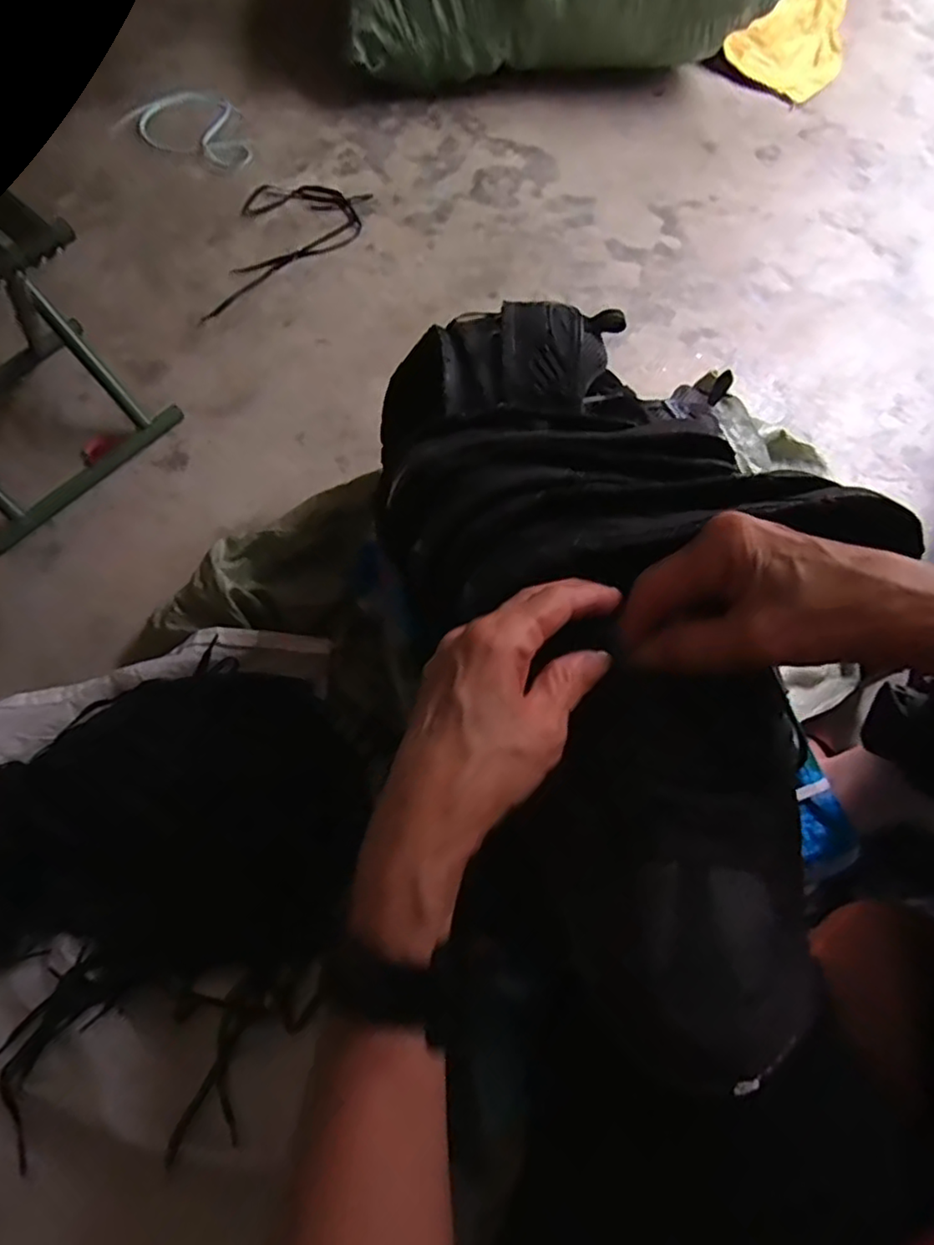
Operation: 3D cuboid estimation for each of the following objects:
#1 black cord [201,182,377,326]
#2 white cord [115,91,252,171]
[{"bbox_3d":[-0.292,-0.621,1.060,0.198,0.029,0.321,8,68,3],"label":"black cord"},{"bbox_3d":[-0.493,-0.912,1.179,0.297,0.024,0.148,28,76,12],"label":"white cord"}]

